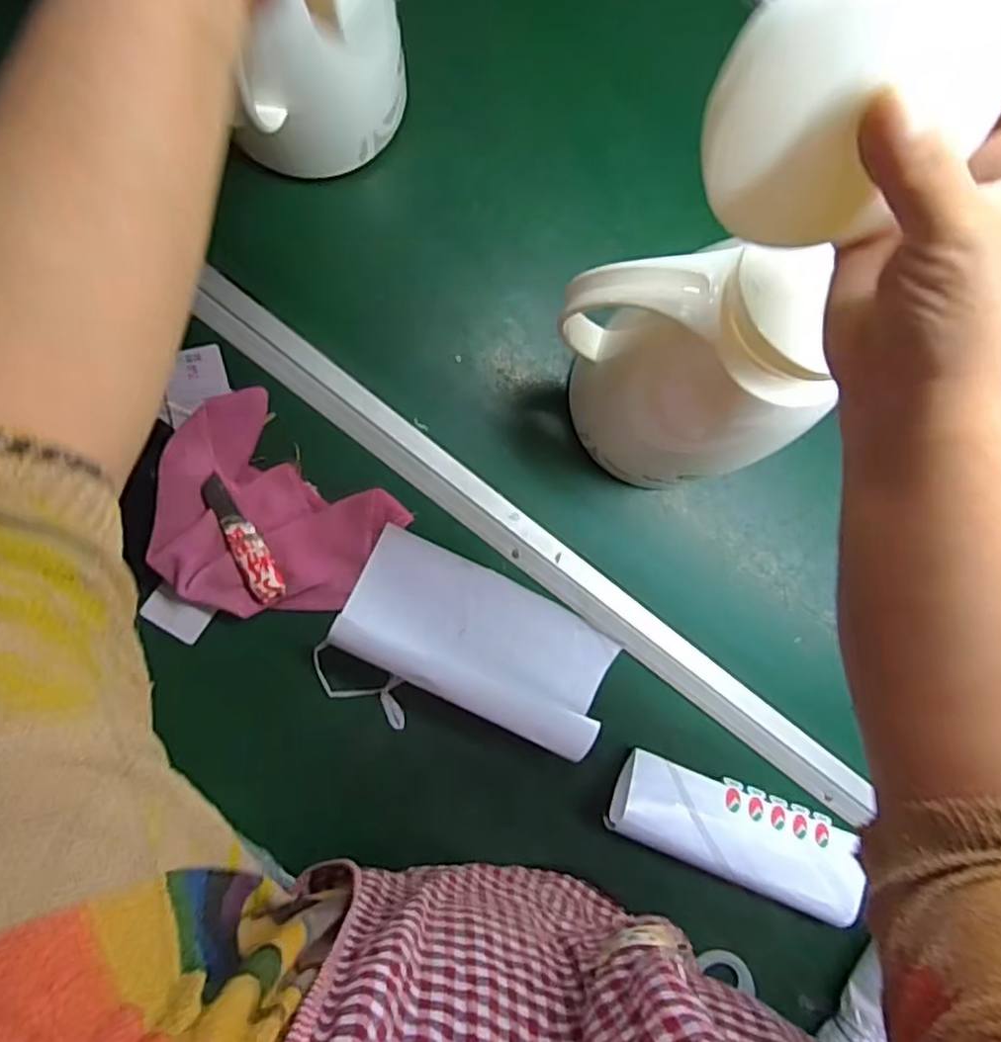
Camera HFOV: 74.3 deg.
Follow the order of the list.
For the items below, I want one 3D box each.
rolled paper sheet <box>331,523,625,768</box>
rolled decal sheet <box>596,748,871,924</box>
[{"bbox_3d":[-0.011,0.103,0.550,0.230,0.045,0.112,29,86,-5],"label":"rolled paper sheet"},{"bbox_3d":[0.199,0.269,0.573,0.204,0.034,0.079,23,86,-5],"label":"rolled decal sheet"}]

